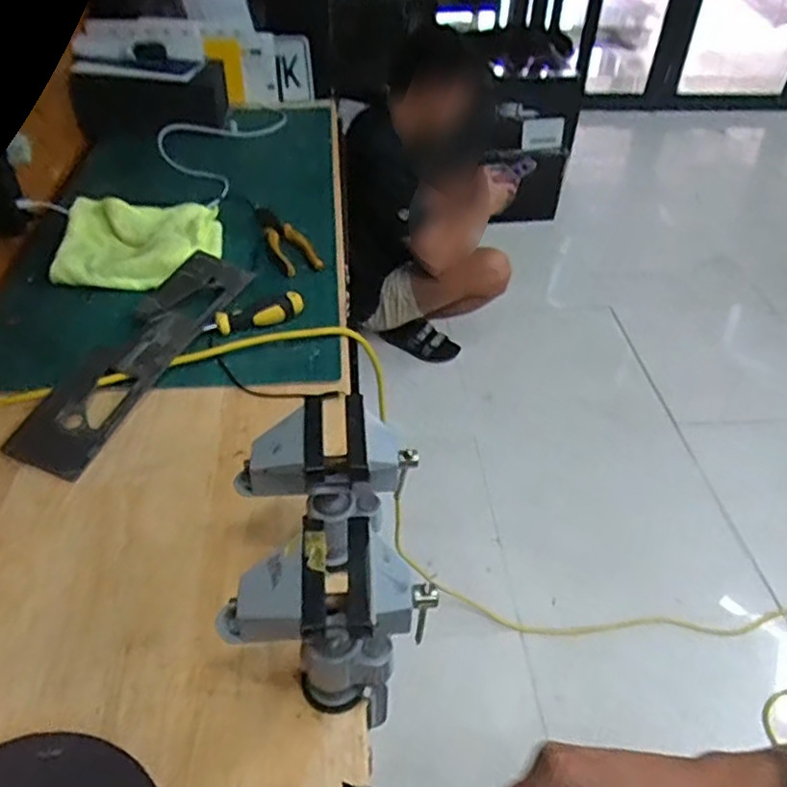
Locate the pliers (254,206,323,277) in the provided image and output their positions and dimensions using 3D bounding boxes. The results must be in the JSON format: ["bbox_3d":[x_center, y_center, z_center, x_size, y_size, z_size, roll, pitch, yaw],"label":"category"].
[{"bbox_3d":[-0.169,-0.235,0.976,0.056,0.014,0.187,-21,47,-24],"label":"pliers"}]

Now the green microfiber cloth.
[{"bbox_3d":[-0.356,-0.226,0.942,0.215,0.043,0.213,-1,42,-4],"label":"green microfiber cloth"}]

